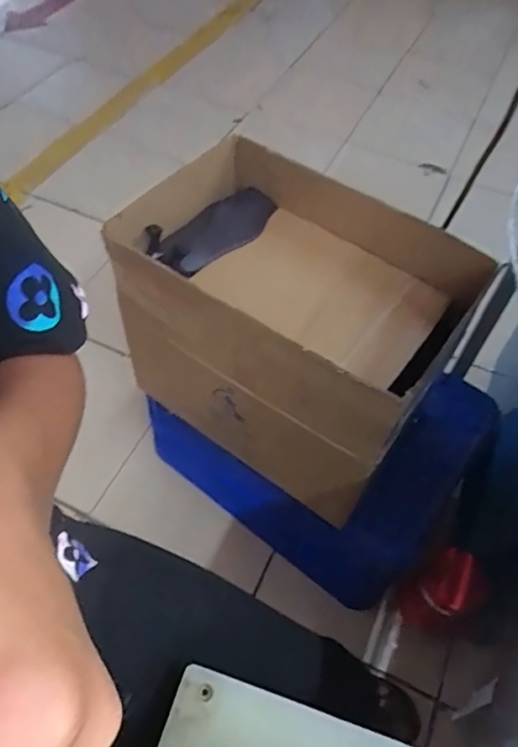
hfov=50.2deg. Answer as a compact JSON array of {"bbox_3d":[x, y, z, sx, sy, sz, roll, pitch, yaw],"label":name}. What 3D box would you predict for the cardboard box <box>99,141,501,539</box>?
[{"bbox_3d":[0.039,-0.078,0.876,0.475,0.330,0.320,31,59,17],"label":"cardboard box"}]

